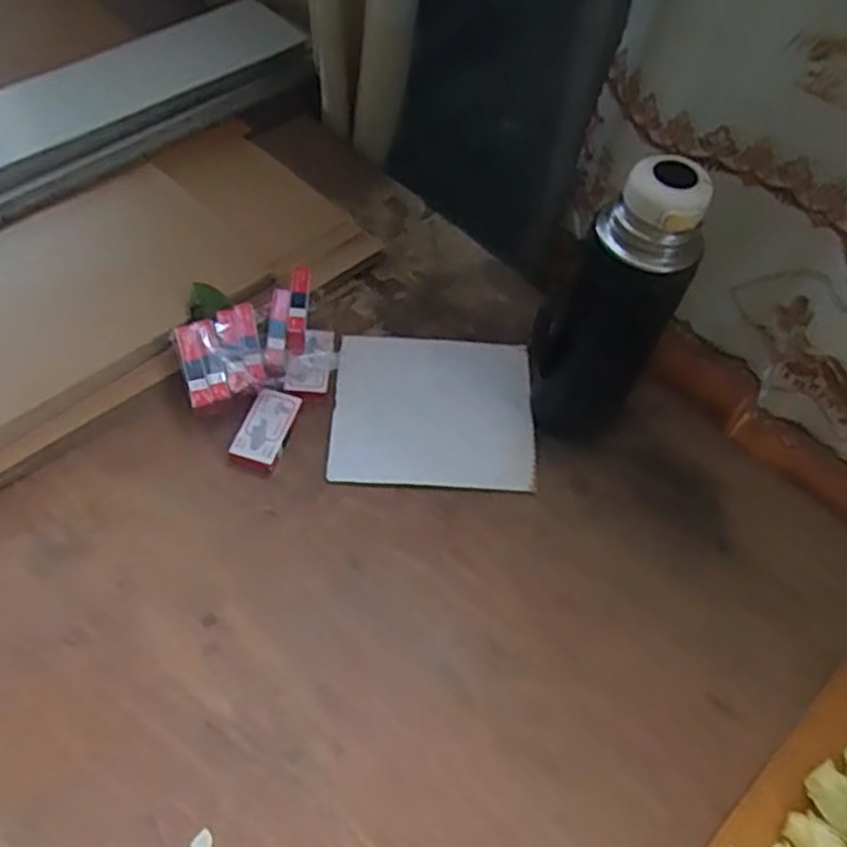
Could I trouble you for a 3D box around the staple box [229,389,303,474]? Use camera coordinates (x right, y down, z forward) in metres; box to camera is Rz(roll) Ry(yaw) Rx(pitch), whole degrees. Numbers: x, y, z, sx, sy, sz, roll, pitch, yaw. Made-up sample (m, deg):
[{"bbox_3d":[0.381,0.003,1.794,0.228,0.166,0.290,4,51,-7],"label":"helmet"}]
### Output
[{"bbox_3d":[-0.131,0.005,0.606,0.038,0.017,0.068,17,58,6],"label":"staple box"}]

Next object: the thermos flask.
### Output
[{"bbox_3d":[0.136,-0.076,0.544,0.077,0.248,0.068,38,62,18],"label":"thermos flask"}]

